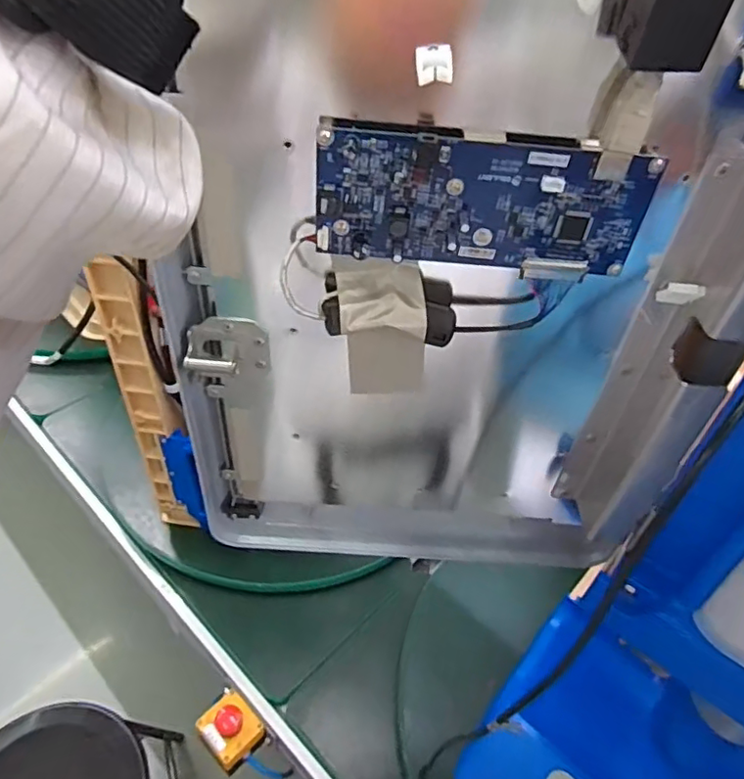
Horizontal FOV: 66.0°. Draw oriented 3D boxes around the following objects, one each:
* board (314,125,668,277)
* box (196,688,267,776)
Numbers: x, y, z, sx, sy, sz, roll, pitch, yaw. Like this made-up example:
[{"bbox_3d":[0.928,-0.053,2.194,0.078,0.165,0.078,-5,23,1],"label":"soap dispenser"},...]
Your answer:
[{"bbox_3d":[0.057,-0.094,0.298,0.169,0.064,0.012,5,38,-2],"label":"board"},{"bbox_3d":[-0.216,0.516,0.865,0.086,0.058,0.075,34,45,31],"label":"box"}]

